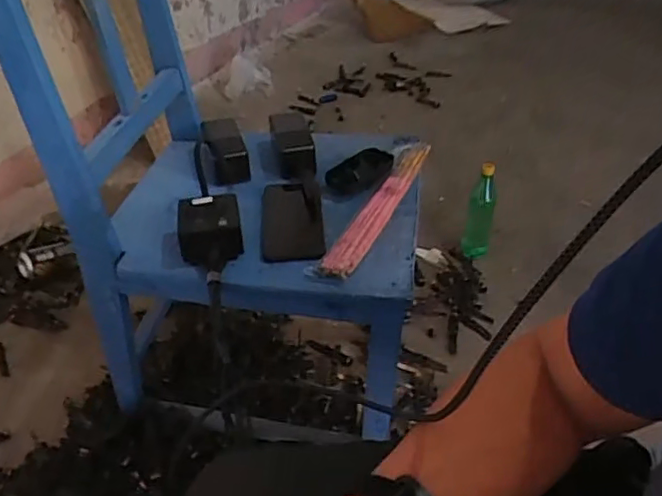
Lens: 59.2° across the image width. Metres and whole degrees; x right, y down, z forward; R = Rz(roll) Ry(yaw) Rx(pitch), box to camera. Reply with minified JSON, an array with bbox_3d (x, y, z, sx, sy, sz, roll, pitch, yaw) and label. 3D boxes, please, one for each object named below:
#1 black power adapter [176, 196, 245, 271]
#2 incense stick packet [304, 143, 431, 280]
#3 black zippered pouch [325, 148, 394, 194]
[{"bbox_3d":[-0.145,-0.020,0.707,0.074,0.054,0.085,-8,38,-9],"label":"black power adapter"},{"bbox_3d":[0.060,-0.057,0.756,0.047,0.014,0.287,24,51,15],"label":"incense stick packet"},{"bbox_3d":[0.043,-0.107,0.802,0.102,0.021,0.048,-31,82,-21],"label":"black zippered pouch"}]

